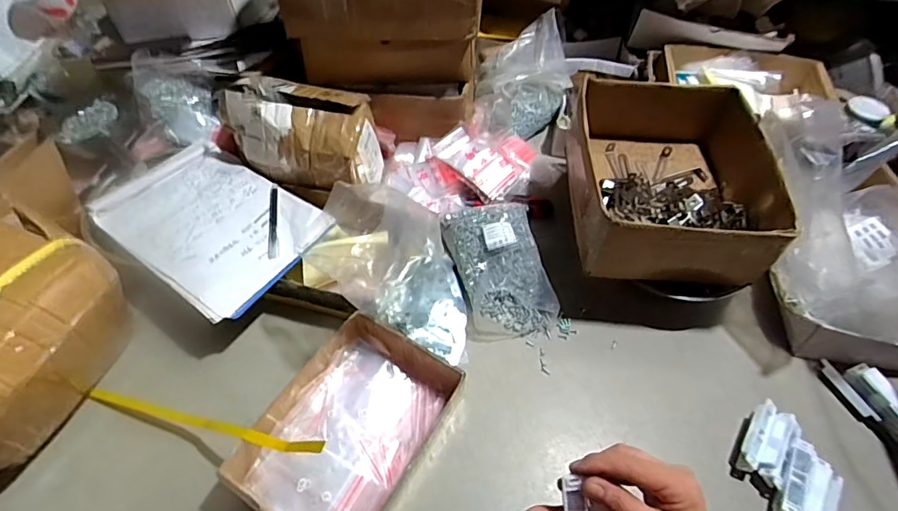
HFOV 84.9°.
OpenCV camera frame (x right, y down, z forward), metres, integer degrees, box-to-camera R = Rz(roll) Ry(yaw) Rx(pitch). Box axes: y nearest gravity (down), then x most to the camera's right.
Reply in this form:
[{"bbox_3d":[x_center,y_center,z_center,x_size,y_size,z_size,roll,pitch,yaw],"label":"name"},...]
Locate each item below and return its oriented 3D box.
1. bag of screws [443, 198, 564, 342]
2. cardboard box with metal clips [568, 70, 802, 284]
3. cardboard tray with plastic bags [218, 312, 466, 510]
[{"bbox_3d":[0.078,0.008,0.754,0.138,0.079,0.215,-8,53,-8],"label":"bag of screws"},{"bbox_3d":[0.319,-0.118,0.735,0.257,0.121,0.312,3,53,1],"label":"cardboard box with metal clips"},{"bbox_3d":[-0.123,0.214,0.606,0.191,0.066,0.257,26,56,17],"label":"cardboard tray with plastic bags"}]

